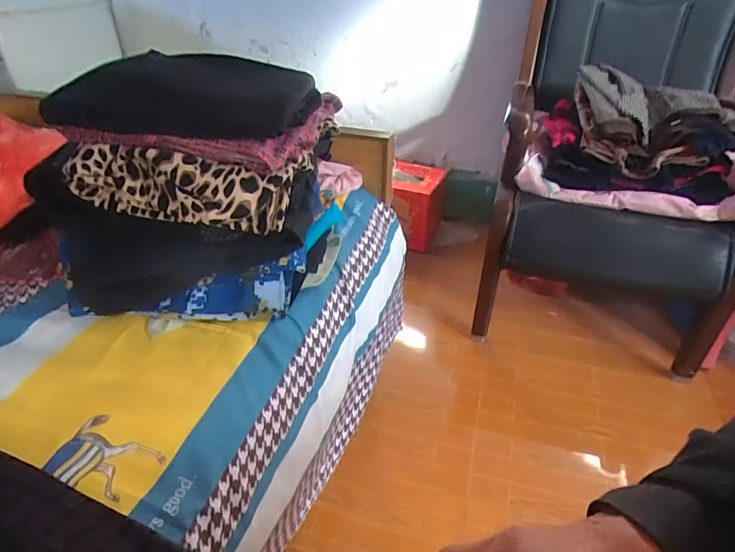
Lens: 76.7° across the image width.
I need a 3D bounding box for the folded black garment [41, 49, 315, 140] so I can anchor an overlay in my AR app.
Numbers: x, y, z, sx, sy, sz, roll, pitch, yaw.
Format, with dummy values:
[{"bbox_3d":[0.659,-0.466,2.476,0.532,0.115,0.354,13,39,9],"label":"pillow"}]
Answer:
[{"bbox_3d":[-0.230,-0.242,0.605,0.285,0.072,0.160,2,36,1],"label":"folded black garment"}]

